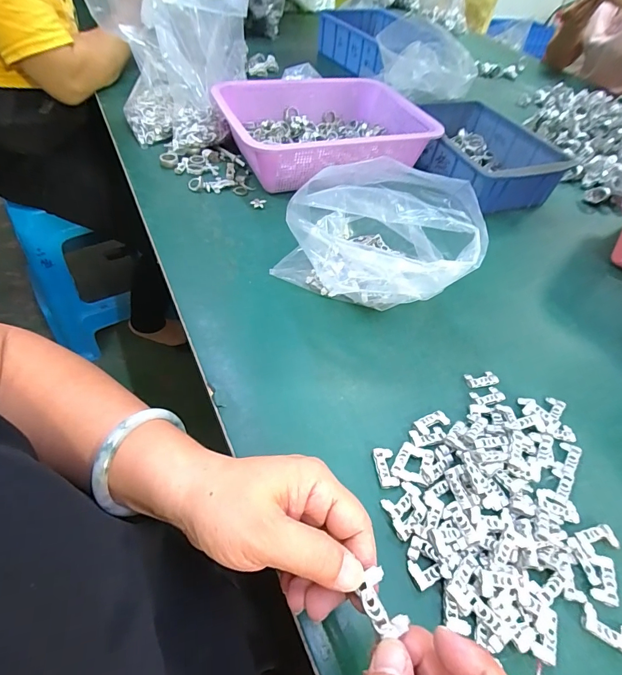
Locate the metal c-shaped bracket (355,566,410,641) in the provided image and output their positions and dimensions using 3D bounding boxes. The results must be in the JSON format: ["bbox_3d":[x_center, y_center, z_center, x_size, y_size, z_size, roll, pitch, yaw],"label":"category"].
[{"bbox_3d":[0.034,0.130,0.186,0.016,0.005,0.026,-22,56,-22],"label":"metal c-shaped bracket"}]

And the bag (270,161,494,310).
[{"bbox_3d":[0.075,-0.107,0.400,0.192,0.125,0.136,28,54,15],"label":"bag"}]

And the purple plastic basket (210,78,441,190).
[{"bbox_3d":[0.018,-0.323,0.598,0.312,0.081,0.228,-15,55,-18],"label":"purple plastic basket"}]

